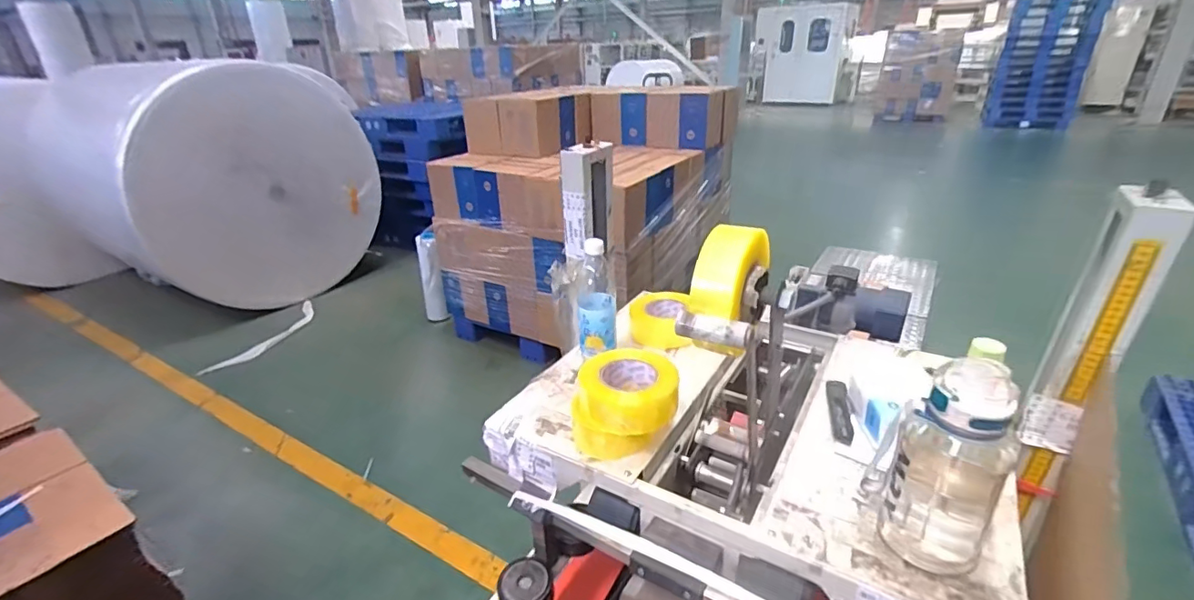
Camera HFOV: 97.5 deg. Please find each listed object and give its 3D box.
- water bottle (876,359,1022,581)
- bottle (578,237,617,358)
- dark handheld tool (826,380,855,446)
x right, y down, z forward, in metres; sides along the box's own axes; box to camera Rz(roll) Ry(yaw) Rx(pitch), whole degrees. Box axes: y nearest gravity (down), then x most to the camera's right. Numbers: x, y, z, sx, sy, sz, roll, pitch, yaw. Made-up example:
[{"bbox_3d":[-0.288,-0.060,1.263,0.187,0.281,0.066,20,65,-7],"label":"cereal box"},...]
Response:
[{"bbox_3d":[0.369,0.170,0.540,0.102,0.243,0.088,-21,33,-37],"label":"water bottle"},{"bbox_3d":[0.001,-0.005,0.873,0.061,0.193,0.064,-1,26,-1],"label":"bottle"},{"bbox_3d":[0.361,0.162,0.777,0.026,0.014,0.151,7,27,15],"label":"dark handheld tool"}]

